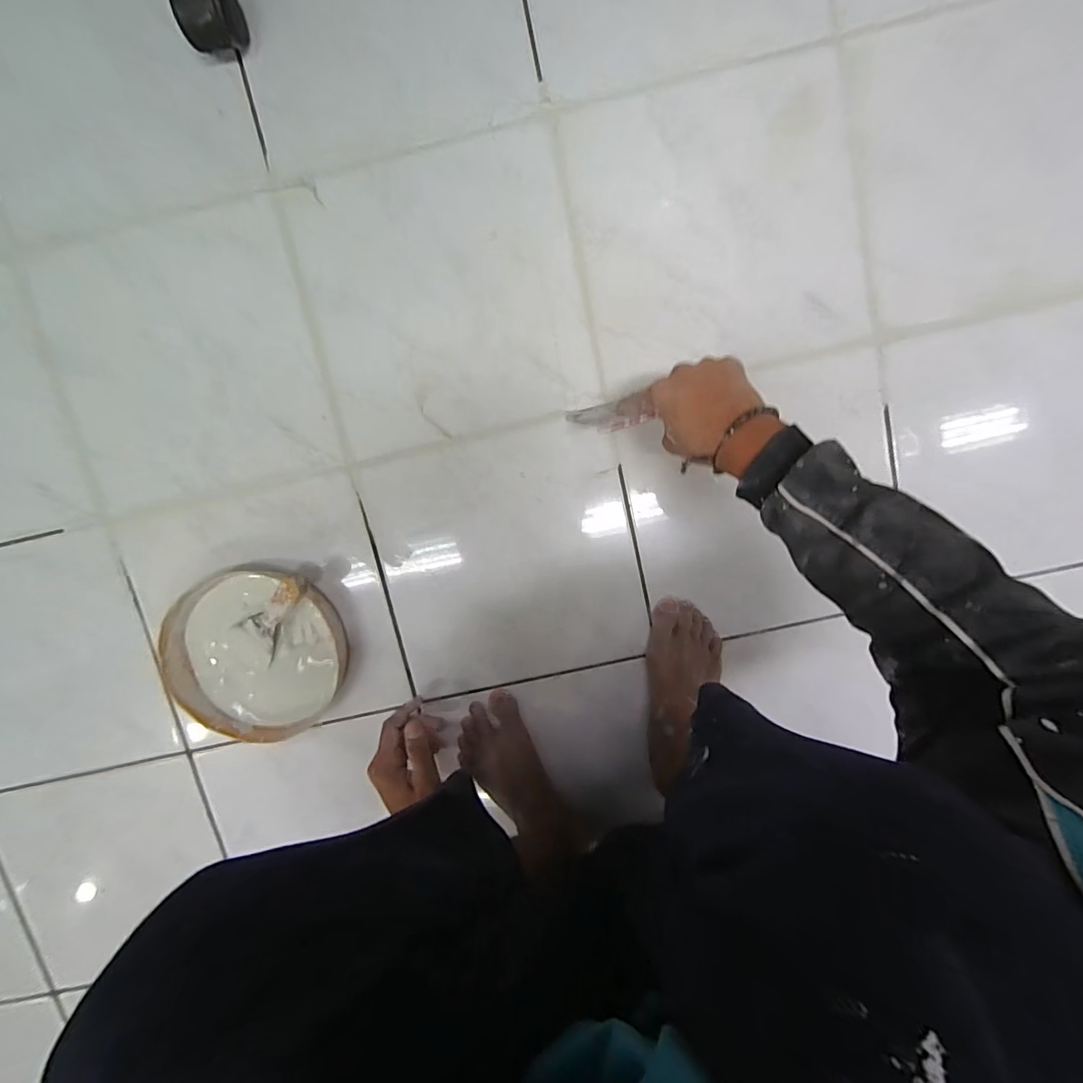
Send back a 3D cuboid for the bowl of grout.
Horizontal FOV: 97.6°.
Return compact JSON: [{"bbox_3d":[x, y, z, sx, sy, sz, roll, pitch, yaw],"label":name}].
[{"bbox_3d":[-0.328,0.129,0.554,0.191,0.063,0.194,0,98,1],"label":"bowl of grout"}]

